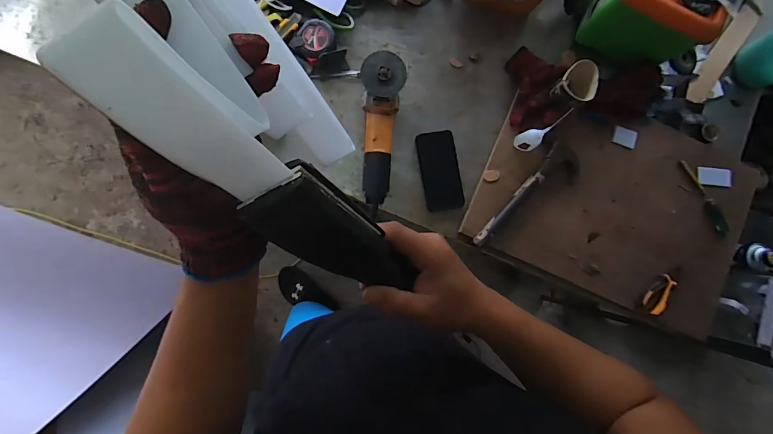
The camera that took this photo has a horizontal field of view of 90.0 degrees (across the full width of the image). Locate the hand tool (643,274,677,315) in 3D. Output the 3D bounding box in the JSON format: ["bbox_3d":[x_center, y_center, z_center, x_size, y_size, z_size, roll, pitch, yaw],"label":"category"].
[{"bbox_3d":[0.580,0.168,0.819,0.087,0.023,0.055,-42,92,-6],"label":"hand tool"}]

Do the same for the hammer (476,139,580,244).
[{"bbox_3d":[0.300,-0.030,0.801,0.085,0.025,0.279,41,84,-3],"label":"hammer"}]

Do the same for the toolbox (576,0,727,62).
[{"bbox_3d":[0.541,-0.472,0.783,0.205,0.172,0.287,19,86,-5],"label":"toolbox"}]

